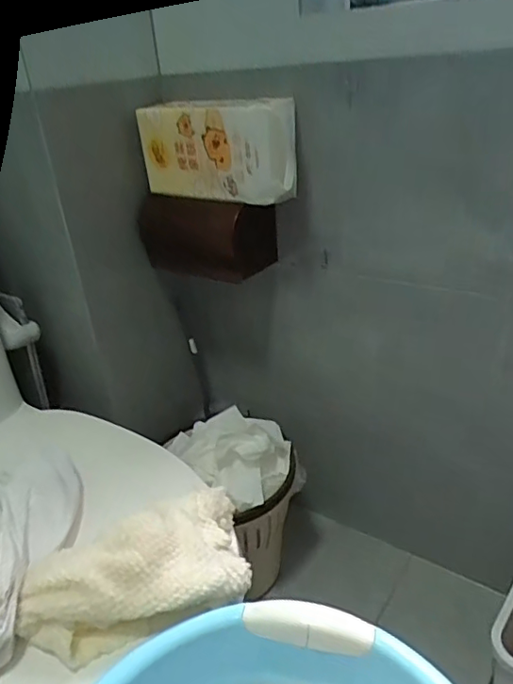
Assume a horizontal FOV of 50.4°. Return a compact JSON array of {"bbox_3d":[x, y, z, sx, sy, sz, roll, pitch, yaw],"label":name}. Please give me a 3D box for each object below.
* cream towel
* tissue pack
[{"bbox_3d":[-0.117,0.211,0.525,0.208,0.077,0.118,-14,29,-13],"label":"cream towel"},{"bbox_3d":[-0.058,-0.285,0.812,0.268,0.133,0.051,12,33,31],"label":"tissue pack"}]

